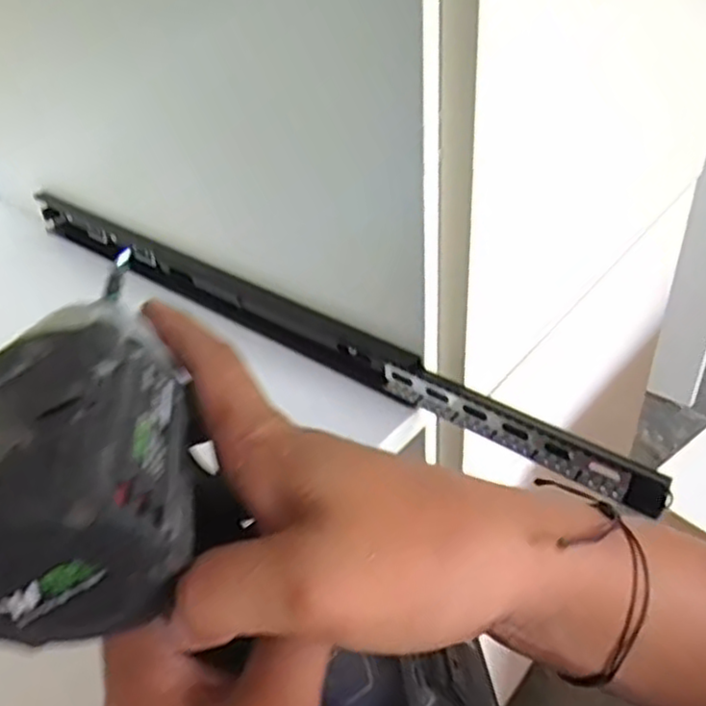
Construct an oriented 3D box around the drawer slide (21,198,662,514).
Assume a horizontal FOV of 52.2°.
[{"bbox_3d":[-0.059,-0.028,0.488,0.539,0.036,0.015,25,47,31],"label":"drawer slide"}]

